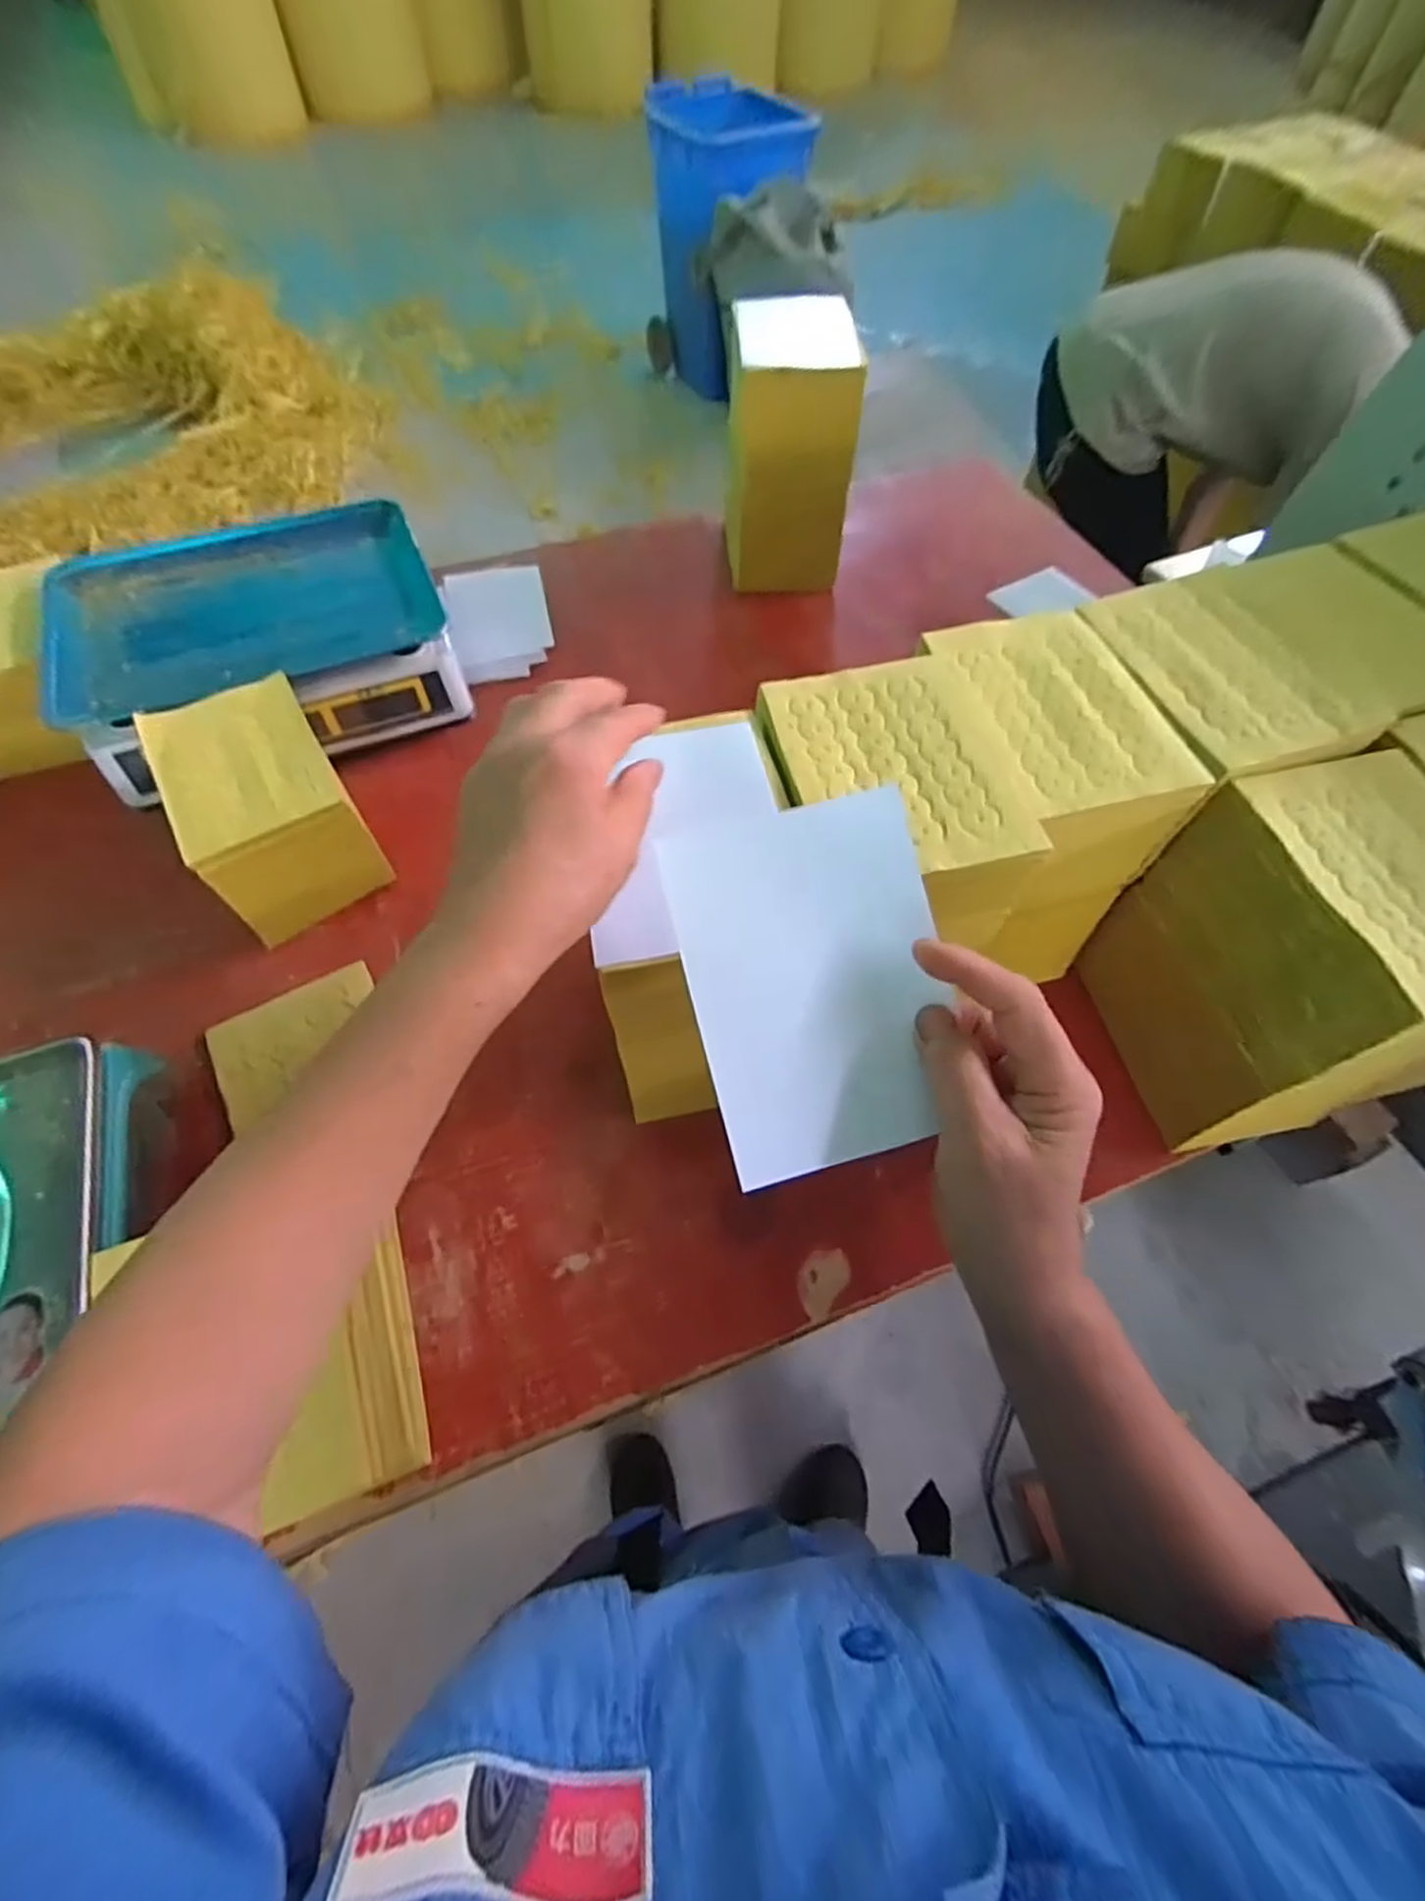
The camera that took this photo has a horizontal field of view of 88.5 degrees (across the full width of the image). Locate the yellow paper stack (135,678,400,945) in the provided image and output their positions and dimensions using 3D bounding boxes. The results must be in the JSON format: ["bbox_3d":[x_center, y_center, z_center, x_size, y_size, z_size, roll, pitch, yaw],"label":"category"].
[{"bbox_3d":[-0.361,-0.117,0.603,0.116,0.108,0.161,-28,65,-15],"label":"yellow paper stack"}]

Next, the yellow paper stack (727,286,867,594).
[{"bbox_3d":[0.084,-0.539,0.805,0.122,0.230,0.154,2,60,1],"label":"yellow paper stack"}]

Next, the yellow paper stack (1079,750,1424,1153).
[{"bbox_3d":[0.379,0.008,0.480,0.139,0.198,0.164,-10,61,-6],"label":"yellow paper stack"}]

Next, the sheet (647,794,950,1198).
[{"bbox_3d":[0.045,0.012,0.310,0.107,0.008,0.147,-14,84,-4],"label":"sheet"}]

